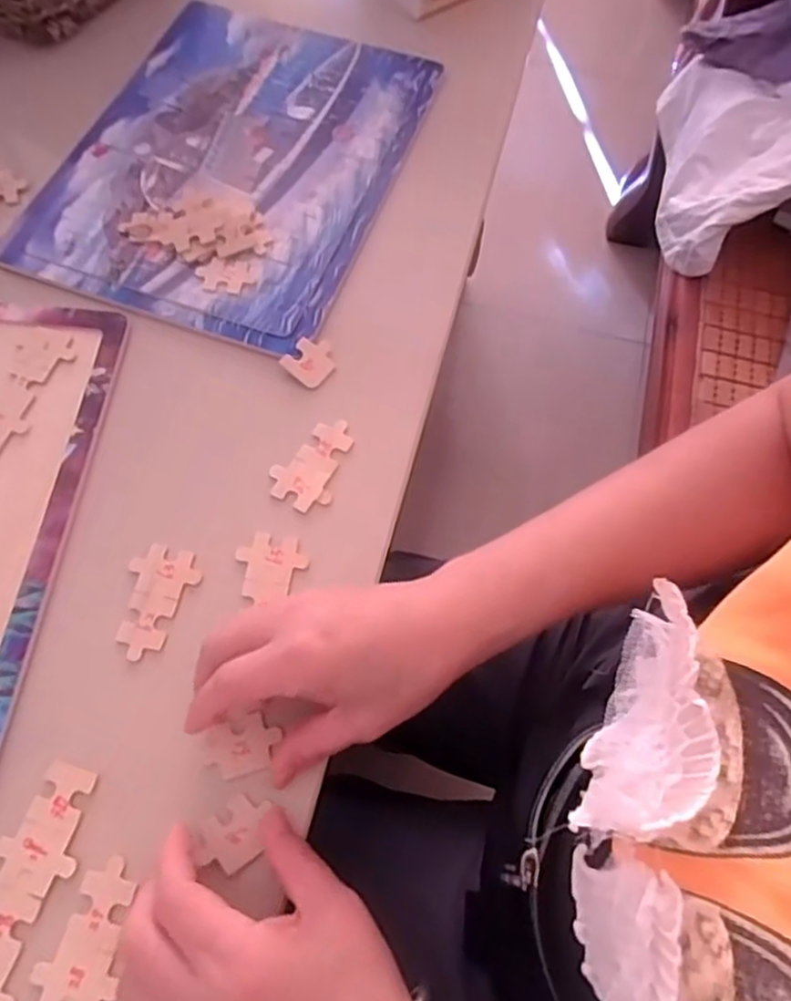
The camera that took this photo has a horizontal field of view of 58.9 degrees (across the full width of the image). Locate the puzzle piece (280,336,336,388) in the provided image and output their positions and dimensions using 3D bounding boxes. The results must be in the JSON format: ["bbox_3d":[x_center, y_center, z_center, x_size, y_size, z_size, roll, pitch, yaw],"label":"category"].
[{"bbox_3d":[-0.051,-0.086,0.428,0.029,0.004,0.030,39,76,2],"label":"puzzle piece"}]

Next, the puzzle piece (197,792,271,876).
[{"bbox_3d":[-0.074,0.155,0.324,0.035,0.004,0.026,-38,74,-17],"label":"puzzle piece"}]

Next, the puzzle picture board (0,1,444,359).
[{"bbox_3d":[-0.111,-0.242,0.488,0.210,0.013,0.278,19,67,5],"label":"puzzle picture board"}]

